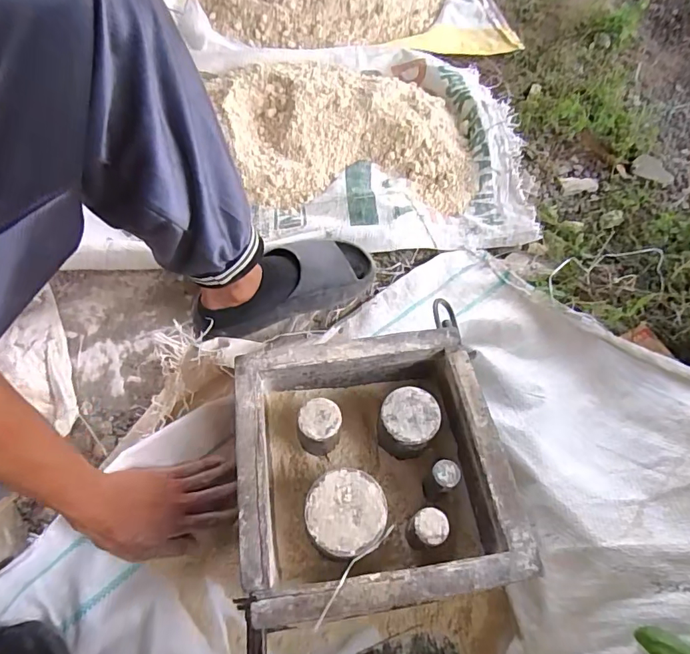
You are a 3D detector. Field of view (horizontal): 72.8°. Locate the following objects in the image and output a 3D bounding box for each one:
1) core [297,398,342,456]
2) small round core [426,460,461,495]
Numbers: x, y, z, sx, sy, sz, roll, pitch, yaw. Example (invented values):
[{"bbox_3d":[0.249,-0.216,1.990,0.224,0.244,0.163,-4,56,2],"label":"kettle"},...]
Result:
[{"bbox_3d":[-0.026,0.107,0.485,0.042,0.064,0.041,2,62,-3],"label":"core"},{"bbox_3d":[0.094,0.152,0.461,0.023,0.069,0.024,2,62,-3],"label":"small round core"}]

